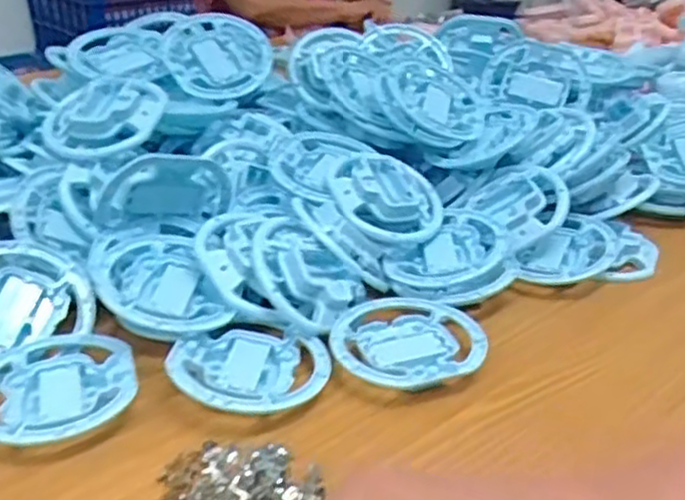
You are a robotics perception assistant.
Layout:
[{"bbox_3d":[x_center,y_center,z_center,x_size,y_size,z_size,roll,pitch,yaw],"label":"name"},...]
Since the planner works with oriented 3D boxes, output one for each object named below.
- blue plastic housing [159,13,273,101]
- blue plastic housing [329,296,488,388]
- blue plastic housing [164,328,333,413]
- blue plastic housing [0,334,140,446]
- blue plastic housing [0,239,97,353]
[{"bbox_3d":[-0.123,-0.183,0.696,0.106,0.024,0.097,15,59,5],"label":"blue plastic housing"},{"bbox_3d":[0.045,0.064,0.502,0.105,0.022,0.091,-11,30,-20],"label":"blue plastic housing"},{"bbox_3d":[-0.060,0.079,0.466,0.098,0.020,0.085,11,23,0],"label":"blue plastic housing"},{"bbox_3d":[-0.179,0.088,0.452,0.098,0.021,0.095,-10,30,-19],"label":"blue plastic housing"},{"bbox_3d":[-0.235,0.037,0.506,0.102,0.086,0.026,-20,-14,-31],"label":"blue plastic housing"}]

